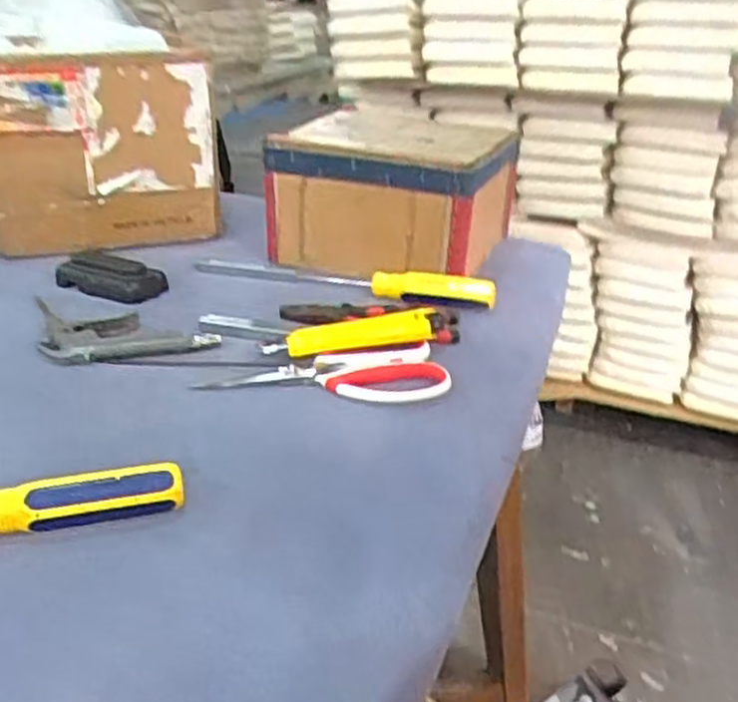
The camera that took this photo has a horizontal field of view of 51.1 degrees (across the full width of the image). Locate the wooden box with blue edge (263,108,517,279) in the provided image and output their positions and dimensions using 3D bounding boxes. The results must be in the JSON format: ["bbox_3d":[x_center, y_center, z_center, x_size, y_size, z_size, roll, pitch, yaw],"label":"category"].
[{"bbox_3d":[0.023,-0.158,0.812,0.219,0.137,0.170,11,27,20],"label":"wooden box with blue edge"}]

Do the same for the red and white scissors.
[{"bbox_3d":[-0.031,0.021,0.579,0.175,0.019,0.072,-6,26,-14],"label":"red and white scissors"}]

